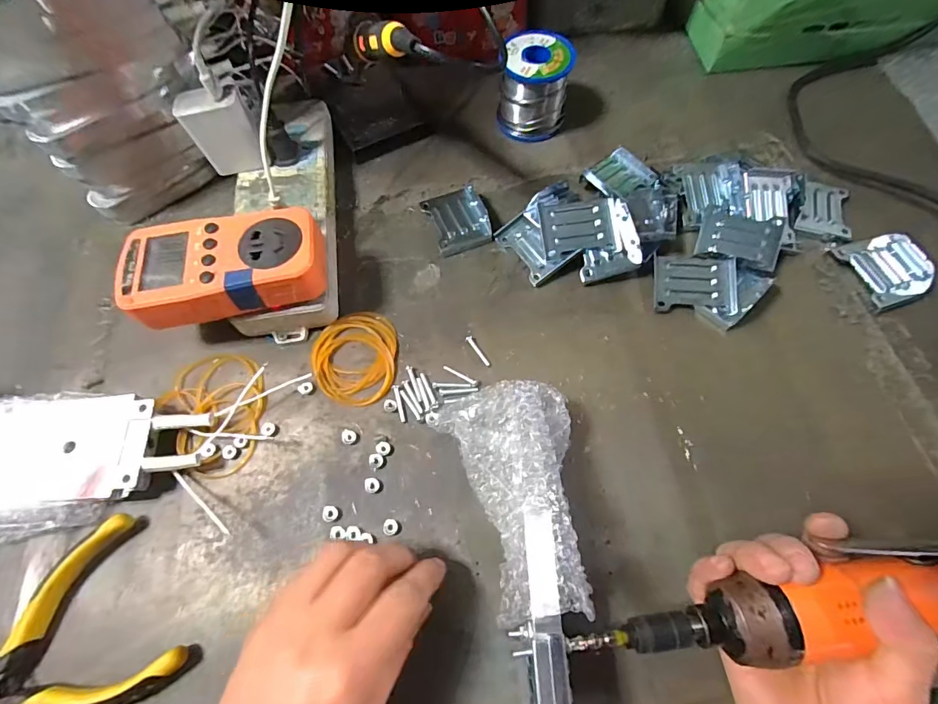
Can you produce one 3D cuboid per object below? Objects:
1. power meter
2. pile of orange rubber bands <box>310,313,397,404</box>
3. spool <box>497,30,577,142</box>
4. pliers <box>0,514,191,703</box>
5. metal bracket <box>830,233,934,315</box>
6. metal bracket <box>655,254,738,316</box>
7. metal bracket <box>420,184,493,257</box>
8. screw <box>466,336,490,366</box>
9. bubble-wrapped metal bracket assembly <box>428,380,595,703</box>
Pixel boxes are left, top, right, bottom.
[{"bbox_3d":[-0.164,-0.059,0.302,0.125,0.026,0.068,-11,66,-4],"label":"power meter"},{"bbox_3d":[-0.084,0.004,0.328,0.060,0.006,0.073,-7,66,-2],"label":"pile of orange rubber bands"},{"bbox_3d":[0.061,-0.248,0.415,0.065,0.065,0.064,5,66,3],"label":"spool"},{"bbox_3d":[-0.238,0.176,0.245,0.137,0.017,0.098,-37,70,-14],"label":"pliers"},{"bbox_3d":[0.327,-0.066,0.349,0.052,0.020,0.061,-16,66,-6],"label":"metal bracket"},{"bbox_3d":[0.173,-0.053,0.343,0.058,0.012,0.046,0,75,6],"label":"metal bracket"},{"bbox_3d":[-0.009,-0.114,0.381,0.048,0.008,0.060,-19,67,-7],"label":"metal bracket"},{"bbox_3d":[0.007,-0.001,0.331,0.005,0.004,0.027,-30,68,-12],"label":"screw"},{"bbox_3d":[0.029,0.104,0.247,0.076,0.066,0.172,-6,66,-2],"label":"bubble-wrapped metal bracket assembly"}]

